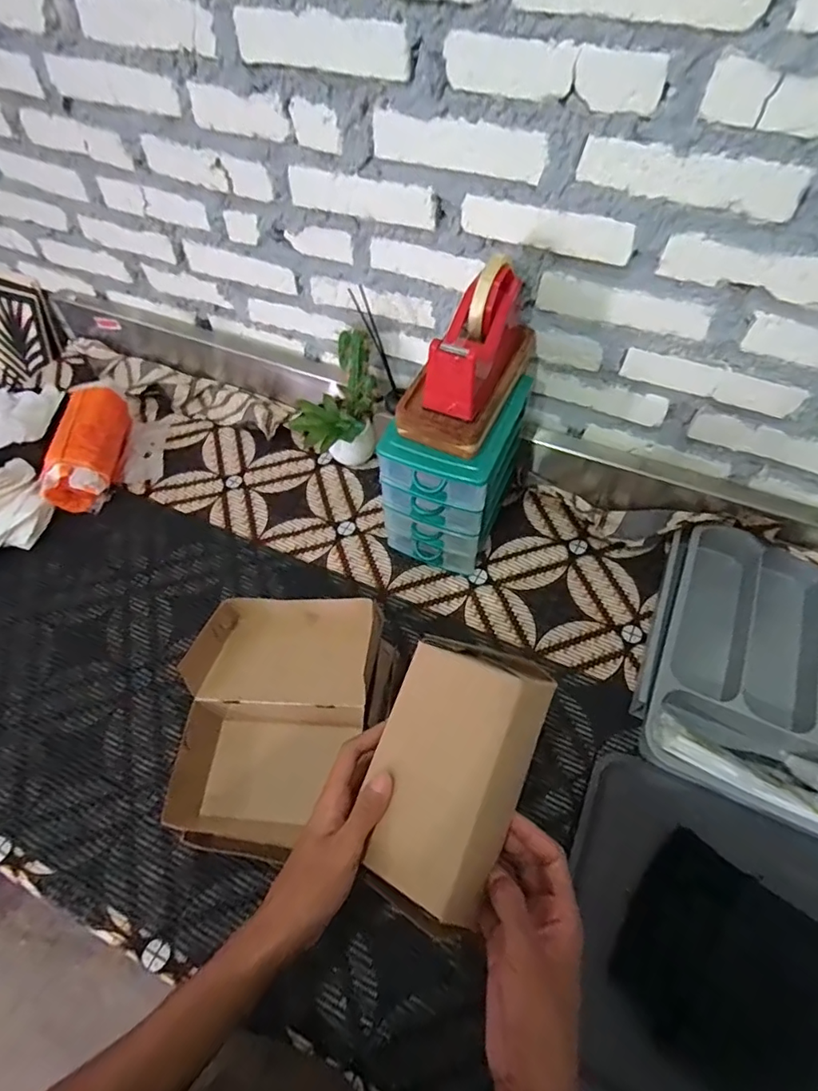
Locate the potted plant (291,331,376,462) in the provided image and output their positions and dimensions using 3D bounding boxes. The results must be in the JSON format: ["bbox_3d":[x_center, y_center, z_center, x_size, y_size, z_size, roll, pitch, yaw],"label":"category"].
[{"bbox_3d":[-0.112,-0.207,0.788,0.125,0.184,0.096,-10,58,-5],"label":"potted plant"}]

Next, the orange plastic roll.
[{"bbox_3d":[-0.492,-0.148,0.817,0.082,0.084,0.189,2,57,3],"label":"orange plastic roll"}]

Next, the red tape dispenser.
[{"bbox_3d":[0.076,-0.220,0.557,0.064,0.099,0.139,26,62,17],"label":"red tape dispenser"}]

